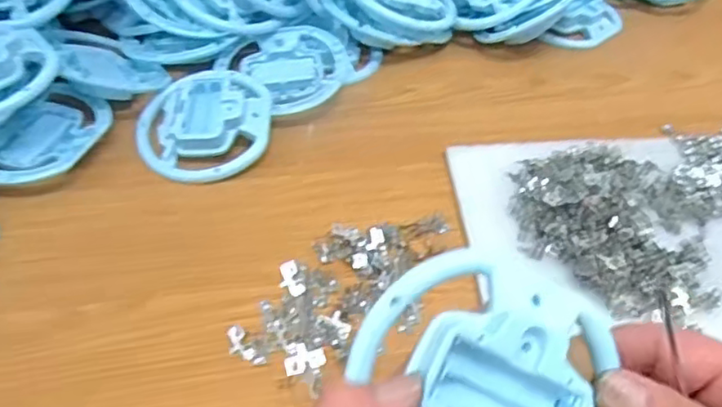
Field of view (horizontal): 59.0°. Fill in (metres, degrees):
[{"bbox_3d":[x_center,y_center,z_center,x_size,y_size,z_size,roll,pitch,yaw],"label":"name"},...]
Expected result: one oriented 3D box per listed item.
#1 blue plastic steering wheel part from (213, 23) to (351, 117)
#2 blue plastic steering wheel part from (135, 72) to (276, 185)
[{"bbox_3d":[-0.056,-0.112,0.520,0.091,0.015,0.096,1,47,-2],"label":"blue plastic steering wheel part"},{"bbox_3d":[-0.116,-0.062,0.474,0.096,0.029,0.096,-11,48,-13],"label":"blue plastic steering wheel part"}]

